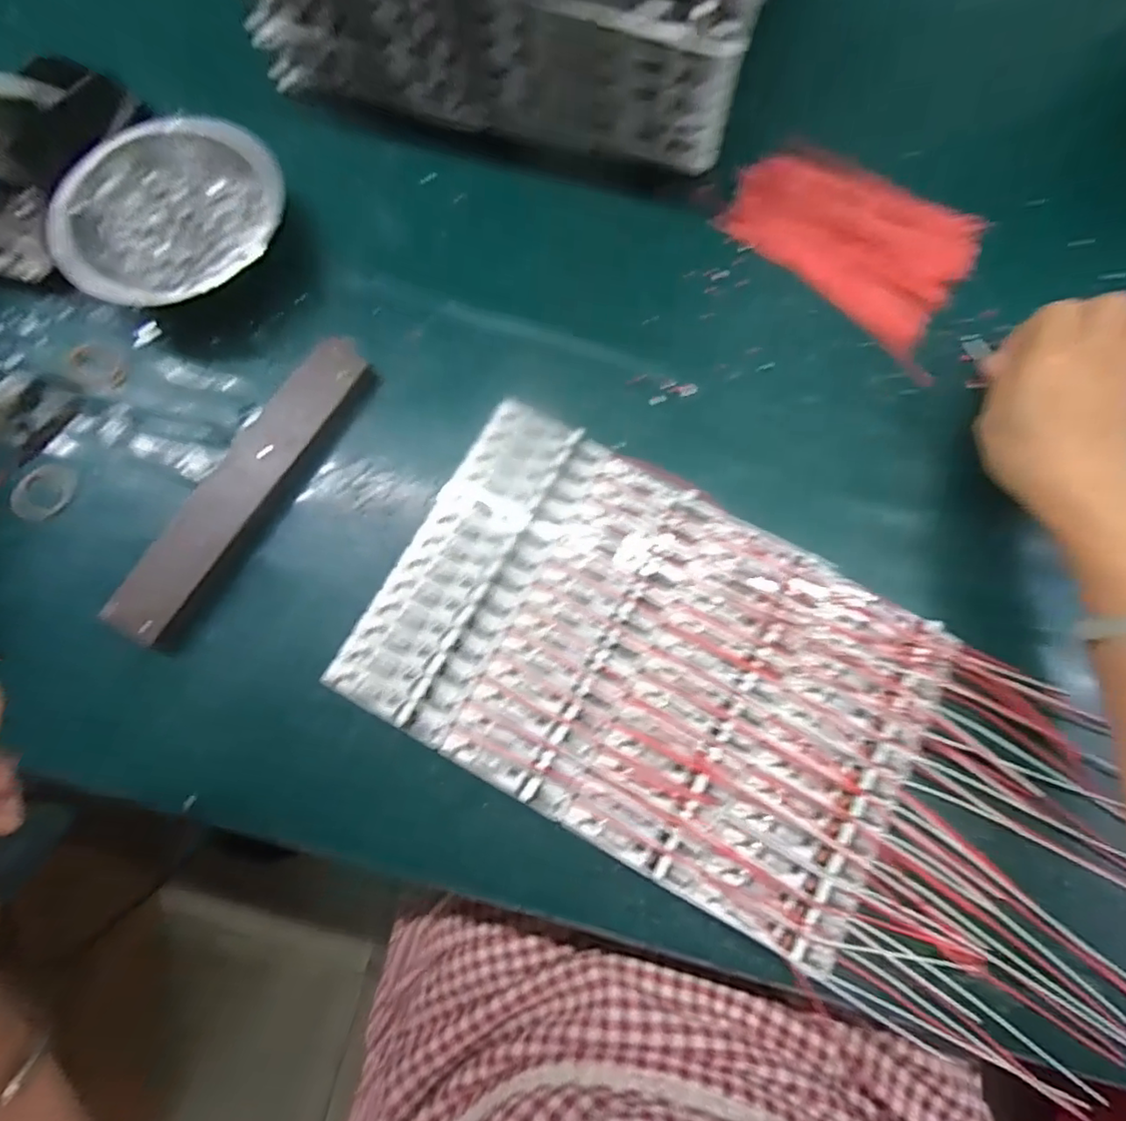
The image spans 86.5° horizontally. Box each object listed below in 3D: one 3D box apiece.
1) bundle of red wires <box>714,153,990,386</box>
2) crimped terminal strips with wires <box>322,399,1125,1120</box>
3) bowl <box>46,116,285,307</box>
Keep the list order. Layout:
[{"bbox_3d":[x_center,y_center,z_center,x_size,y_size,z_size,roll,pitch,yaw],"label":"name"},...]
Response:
[{"bbox_3d":[0.195,-0.214,0.394,0.161,0.011,0.108,40,79,8],"label":"bundle of red wires"},{"bbox_3d":[0.100,0.081,0.320,0.412,0.012,0.192,28,78,6],"label":"crimped terminal strips with wires"},{"bbox_3d":[-0.228,-0.203,0.364,0.121,0.039,0.122,0,76,-1],"label":"bowl"}]

